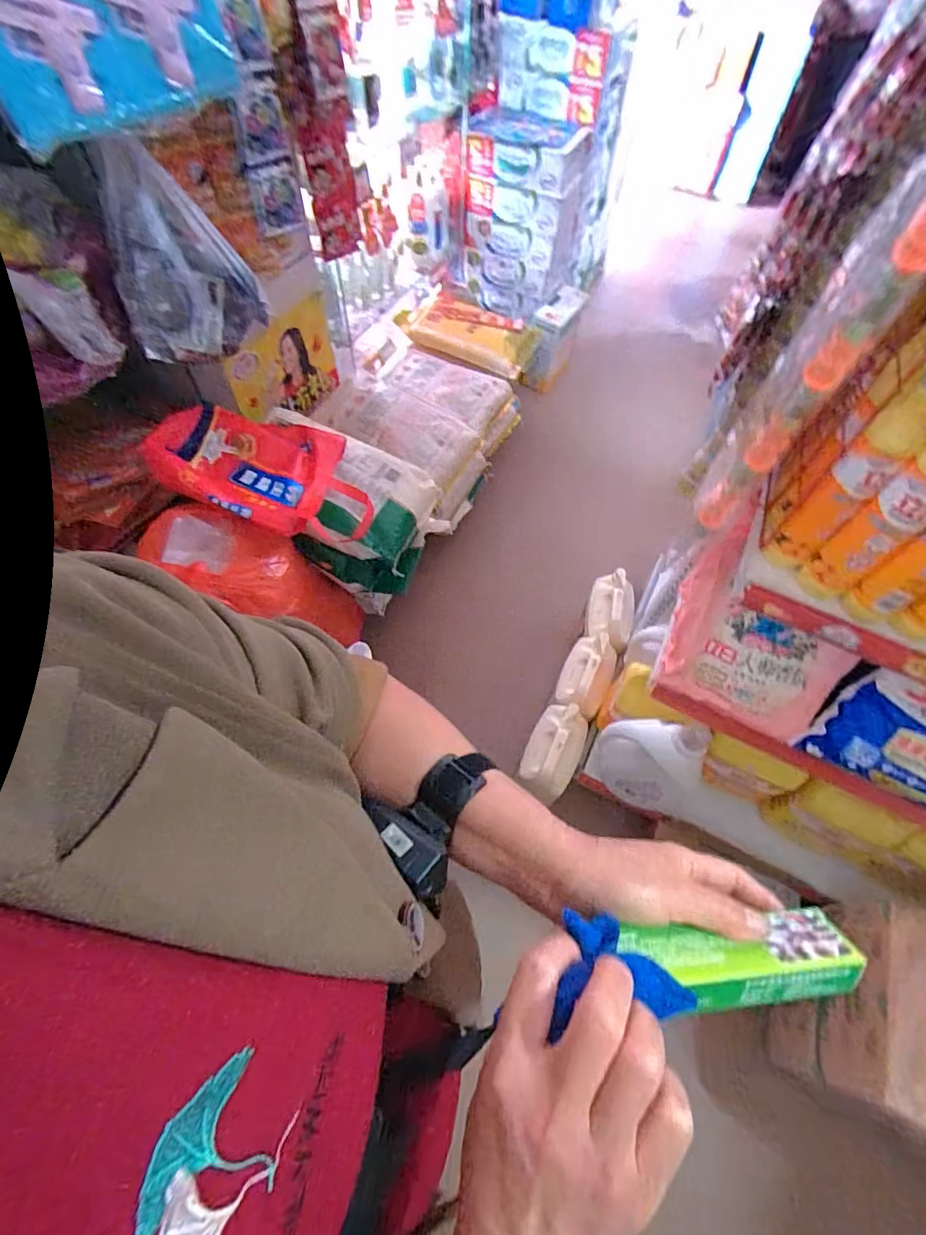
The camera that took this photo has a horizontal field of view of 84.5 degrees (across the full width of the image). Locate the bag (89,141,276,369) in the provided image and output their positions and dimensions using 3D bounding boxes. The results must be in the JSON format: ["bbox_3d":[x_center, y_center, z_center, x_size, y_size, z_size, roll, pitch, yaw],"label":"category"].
[{"bbox_3d":[-0.507,-0.632,0.921,0.245,0.291,0.117,-7,61,-7],"label":"bag"}]

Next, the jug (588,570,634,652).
[{"bbox_3d":[0.406,-0.020,1.395,0.112,0.092,0.221,10,60,3],"label":"jug"}]

